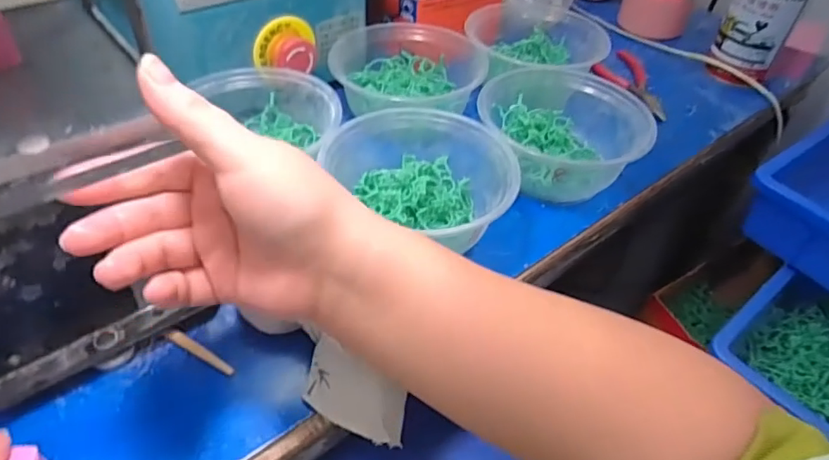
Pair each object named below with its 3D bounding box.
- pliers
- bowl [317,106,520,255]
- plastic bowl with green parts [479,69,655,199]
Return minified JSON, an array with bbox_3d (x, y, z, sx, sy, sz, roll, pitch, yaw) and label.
[{"bbox_3d":[0.232,-0.153,0.586,0.052,0.014,0.115,-13,47,-17],"label":"pliers"},{"bbox_3d":[0.001,-0.033,0.412,0.128,0.064,0.116,-2,45,-7],"label":"bowl"},{"bbox_3d":[0.113,-0.088,0.472,0.121,0.067,0.121,3,45,-3],"label":"plastic bowl with green parts"}]

